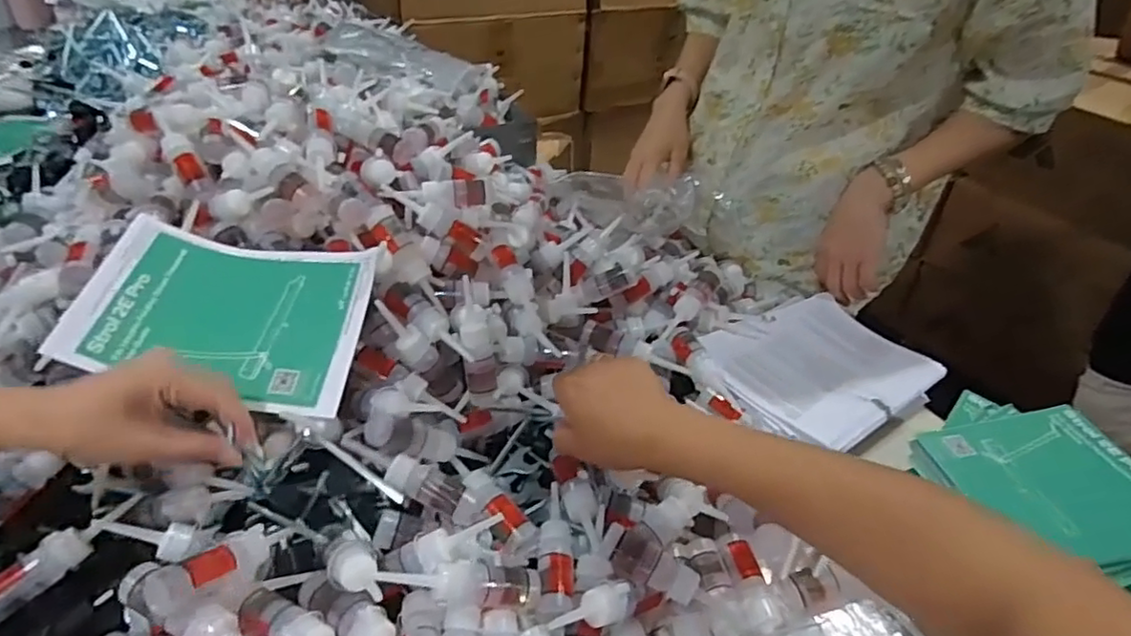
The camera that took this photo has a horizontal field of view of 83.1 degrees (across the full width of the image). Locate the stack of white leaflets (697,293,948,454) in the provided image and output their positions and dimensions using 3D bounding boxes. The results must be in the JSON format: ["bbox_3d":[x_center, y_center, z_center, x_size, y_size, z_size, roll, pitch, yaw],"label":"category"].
[{"bbox_3d":[0.261,0.052,0.669,0.224,0.024,0.173,-20,44,-27],"label":"stack of white leaflets"}]

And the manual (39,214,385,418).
[{"bbox_3d":[-0.258,-0.005,0.493,0.201,0.033,0.138,11,56,-3],"label":"manual"}]

